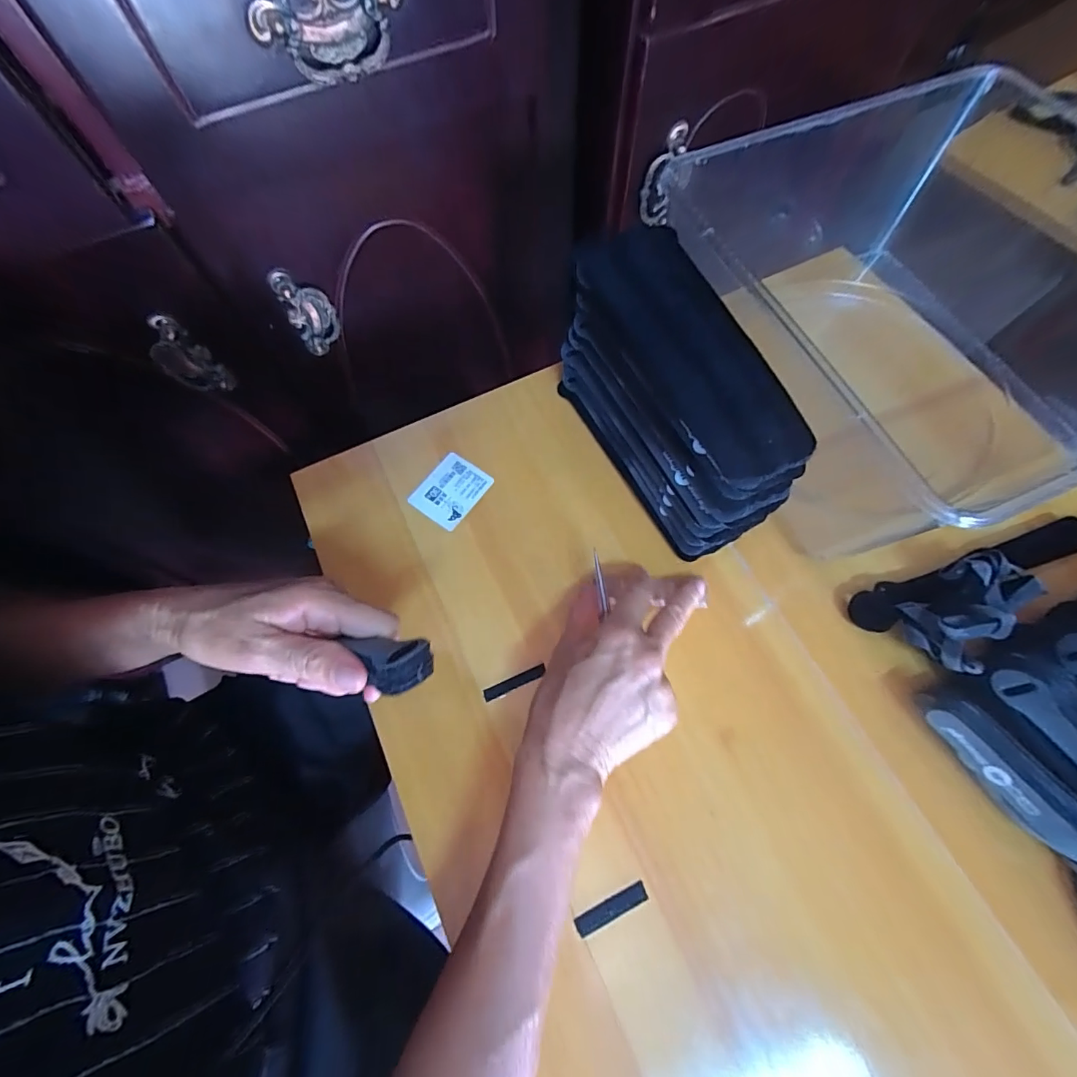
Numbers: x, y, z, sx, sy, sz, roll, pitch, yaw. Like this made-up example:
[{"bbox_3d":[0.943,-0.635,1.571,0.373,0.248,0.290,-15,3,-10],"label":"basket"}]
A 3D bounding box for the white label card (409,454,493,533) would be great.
[{"bbox_3d":[-0.074,-0.041,0.402,0.048,0.004,0.059,34,74,10],"label":"white label card"}]

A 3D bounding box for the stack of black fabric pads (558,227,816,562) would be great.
[{"bbox_3d":[0.100,-0.107,0.357,0.088,0.125,0.218,-27,70,-8],"label":"stack of black fabric pads"}]

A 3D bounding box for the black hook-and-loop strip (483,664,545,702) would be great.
[{"bbox_3d":[-0.017,0.103,0.338,0.047,0.004,0.008,-22,69,-6],"label":"black hook-and-loop strip"}]

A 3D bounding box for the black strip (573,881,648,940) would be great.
[{"bbox_3d":[0.045,0.227,0.289,0.047,0.004,0.011,-25,70,-7],"label":"black strip"}]

